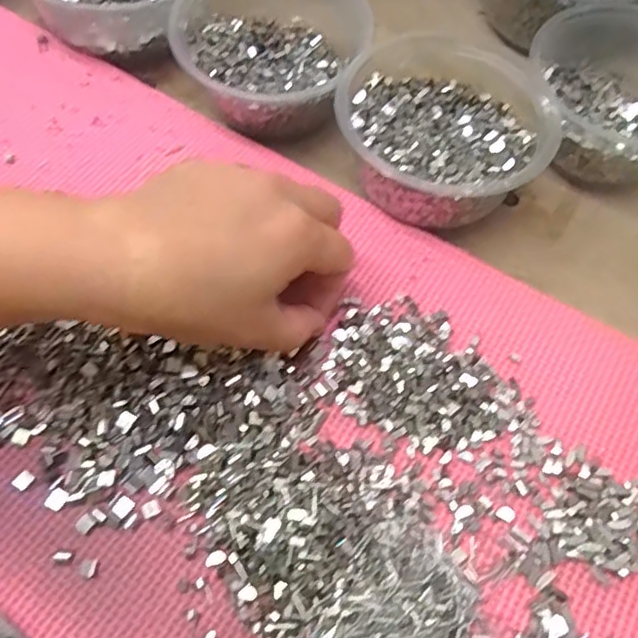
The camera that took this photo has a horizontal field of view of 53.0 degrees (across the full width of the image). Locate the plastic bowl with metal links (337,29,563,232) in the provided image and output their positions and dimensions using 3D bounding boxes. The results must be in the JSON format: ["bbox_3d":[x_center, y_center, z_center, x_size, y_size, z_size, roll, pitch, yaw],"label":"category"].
[{"bbox_3d":[0.070,-0.110,0.360,0.110,0.048,0.116,2,62,-3],"label":"plastic bowl with metal links"}]

